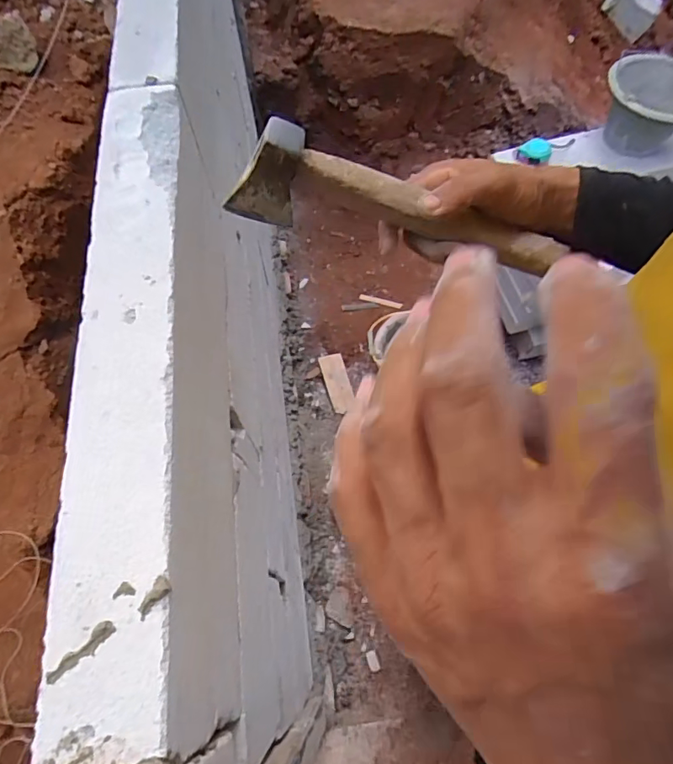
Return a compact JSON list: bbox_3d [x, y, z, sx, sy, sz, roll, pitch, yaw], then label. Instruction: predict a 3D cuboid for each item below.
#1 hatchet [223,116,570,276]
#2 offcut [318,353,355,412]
[{"bbox_3d":[0.055,-0.127,0.395,0.268,0.098,0.024,11,63,-13],"label":"hatchet"},{"bbox_3d":[0.003,-0.005,1.580,0.077,0.023,0.204,-14,64,-5],"label":"offcut"}]

